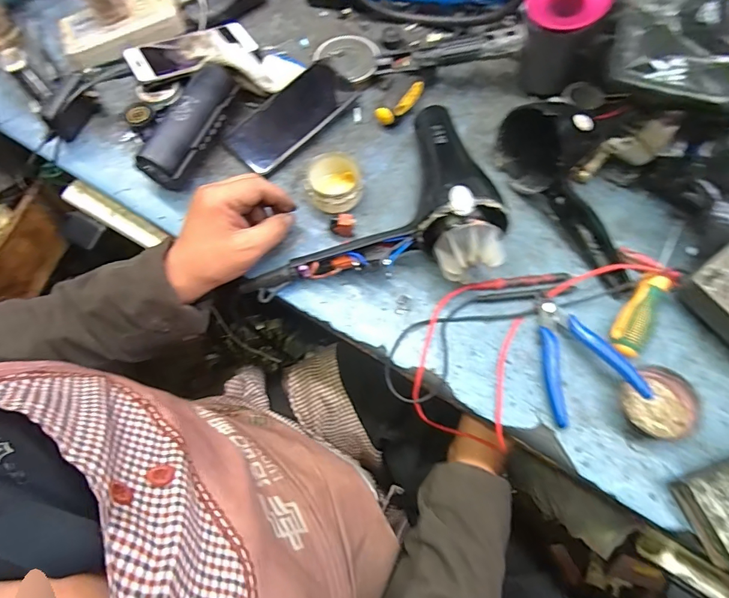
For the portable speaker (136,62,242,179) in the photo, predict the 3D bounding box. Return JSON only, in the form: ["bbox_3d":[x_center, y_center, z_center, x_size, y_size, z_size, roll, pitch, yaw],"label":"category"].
[{"bbox_3d":[-0.200,-0.202,0.481,0.052,0.044,0.152,20,71,9],"label":"portable speaker"}]

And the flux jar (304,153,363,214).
[{"bbox_3d":[-0.033,-0.124,0.453,0.058,0.034,0.063,-1,69,2],"label":"flux jar"}]

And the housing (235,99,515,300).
[{"bbox_3d":[0.009,-0.116,0.419,0.251,0.093,0.212,1,69,3],"label":"housing"}]

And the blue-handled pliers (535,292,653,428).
[{"bbox_3d":[0.207,0.050,0.385,0.077,0.019,0.121,-2,69,1],"label":"blue-handled pliers"}]

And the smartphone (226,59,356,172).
[{"bbox_3d":[-0.088,-0.218,0.500,0.153,0.008,0.075,-41,73,-3],"label":"smartphone"}]

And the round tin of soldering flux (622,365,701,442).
[{"bbox_3d":[0.258,0.092,0.365,0.057,0.020,0.058,-1,69,2],"label":"round tin of soldering flux"}]

